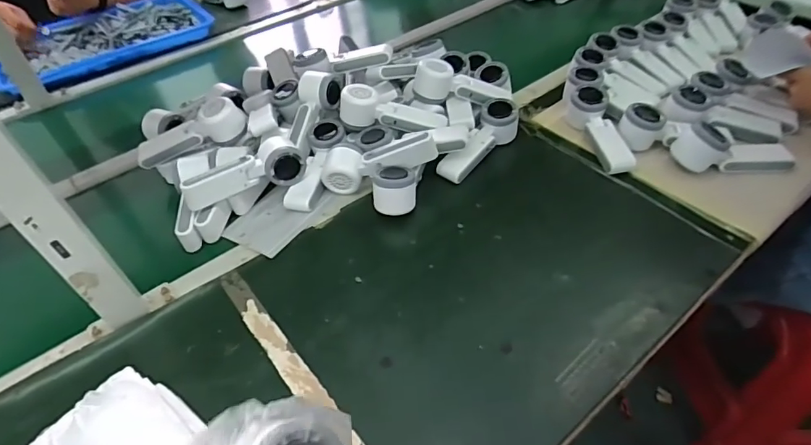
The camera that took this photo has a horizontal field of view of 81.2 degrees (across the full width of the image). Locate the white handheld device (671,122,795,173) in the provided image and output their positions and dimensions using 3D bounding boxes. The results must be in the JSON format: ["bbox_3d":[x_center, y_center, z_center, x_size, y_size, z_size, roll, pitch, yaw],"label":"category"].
[{"bbox_3d":[0.462,-0.107,0.660,0.144,0.057,0.059,5,48,9],"label":"white handheld device"}]

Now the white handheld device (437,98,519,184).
[{"bbox_3d":[0.113,-0.124,0.722,0.054,0.056,0.160,30,56,28],"label":"white handheld device"}]

